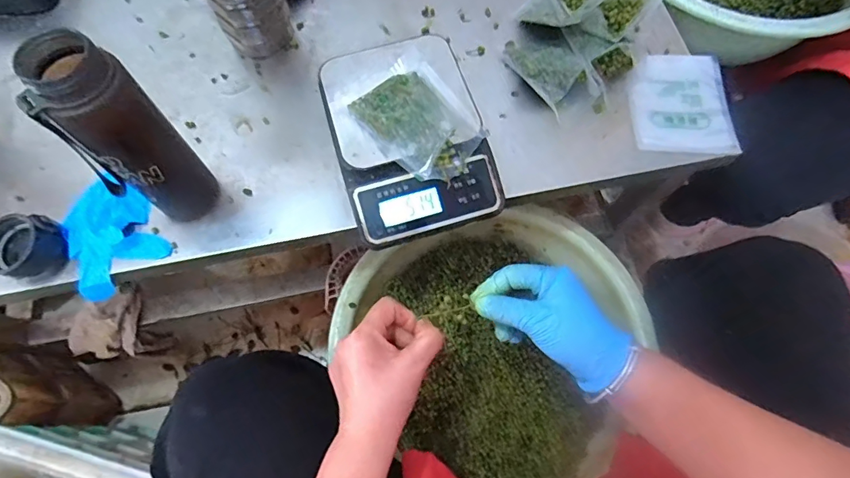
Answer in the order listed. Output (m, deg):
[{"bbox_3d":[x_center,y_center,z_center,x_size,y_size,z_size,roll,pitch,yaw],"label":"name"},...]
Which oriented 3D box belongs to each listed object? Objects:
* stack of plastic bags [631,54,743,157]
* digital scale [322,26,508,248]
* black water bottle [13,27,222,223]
[{"bbox_3d":[0.289,-0.154,0.525,0.106,0.015,0.136,3,69,1],"label":"stack of plastic bags"},{"bbox_3d":[-0.019,-0.110,0.487,0.151,0.062,0.211,-16,70,-6],"label":"digital scale"},{"bbox_3d":[-0.250,-0.080,0.399,0.063,0.203,0.058,0,69,0],"label":"black water bottle"}]

